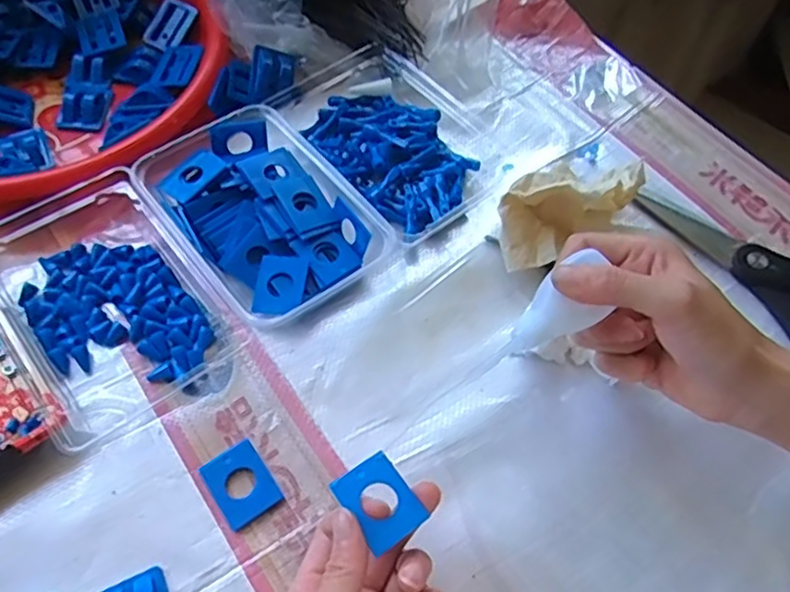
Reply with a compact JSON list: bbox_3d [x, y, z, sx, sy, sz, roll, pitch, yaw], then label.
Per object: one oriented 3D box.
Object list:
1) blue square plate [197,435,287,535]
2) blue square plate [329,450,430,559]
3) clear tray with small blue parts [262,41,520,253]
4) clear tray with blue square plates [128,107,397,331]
[{"bbox_3d":[-0.086,0.105,0.370,0.032,0.005,0.042,-31,64,-20],"label":"blue square plate"},{"bbox_3d":[-0.008,0.097,0.316,0.031,0.006,0.039,-30,64,-20],"label":"blue square plate"},{"bbox_3d":[-0.007,-0.129,0.505,0.117,0.028,0.180,-38,67,-23],"label":"clear tray with small blue parts"},{"bbox_3d":[-0.091,-0.058,0.446,0.109,0.031,0.152,-38,67,-23],"label":"clear tray with blue square plates"}]

